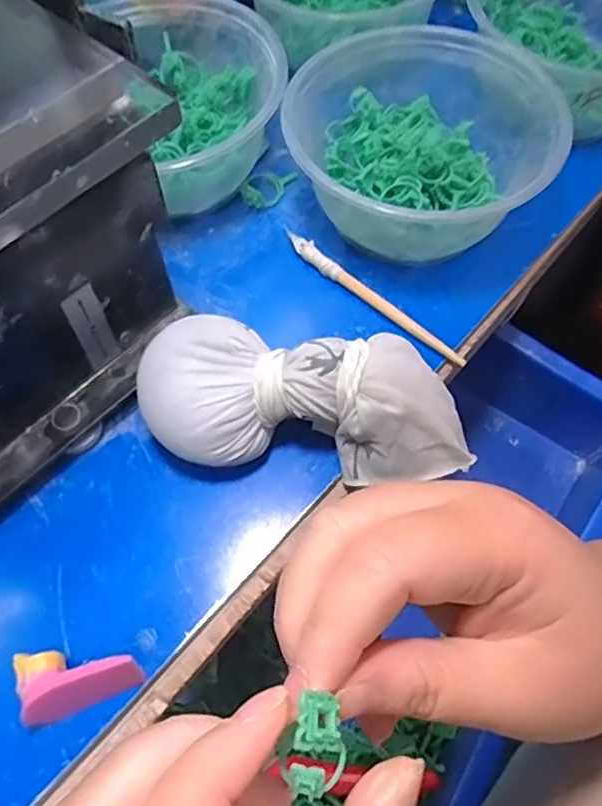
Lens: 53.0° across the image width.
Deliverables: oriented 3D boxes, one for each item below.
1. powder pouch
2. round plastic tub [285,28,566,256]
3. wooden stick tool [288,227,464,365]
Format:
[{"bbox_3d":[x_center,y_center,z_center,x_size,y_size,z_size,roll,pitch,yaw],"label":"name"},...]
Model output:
[{"bbox_3d":[0.005,0.000,0.264,0.142,0.048,0.060,2,62,1],"label":"powder pouch"},{"bbox_3d":[0.061,-0.132,0.321,0.135,0.060,0.121,1,62,0],"label":"round plastic tub"},{"bbox_3d":[0.036,-0.055,0.311,0.116,0.009,0.009,39,69,18],"label":"wooden stick tool"}]

